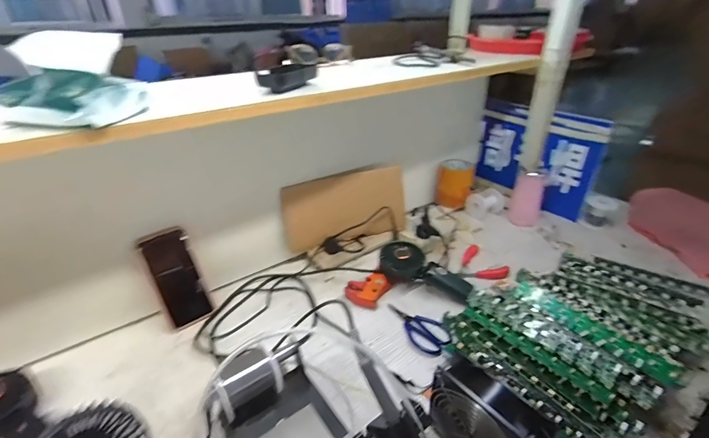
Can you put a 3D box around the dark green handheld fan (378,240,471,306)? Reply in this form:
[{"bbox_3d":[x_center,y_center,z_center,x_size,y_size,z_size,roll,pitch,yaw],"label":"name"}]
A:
[{"bbox_3d":[0.131,0.104,0.690,0.177,0.050,0.075,26,37,10],"label":"dark green handheld fan"}]

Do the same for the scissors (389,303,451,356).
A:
[{"bbox_3d":[0.114,0.180,0.614,0.064,0.014,0.134,-13,34,-20],"label":"scissors"}]

